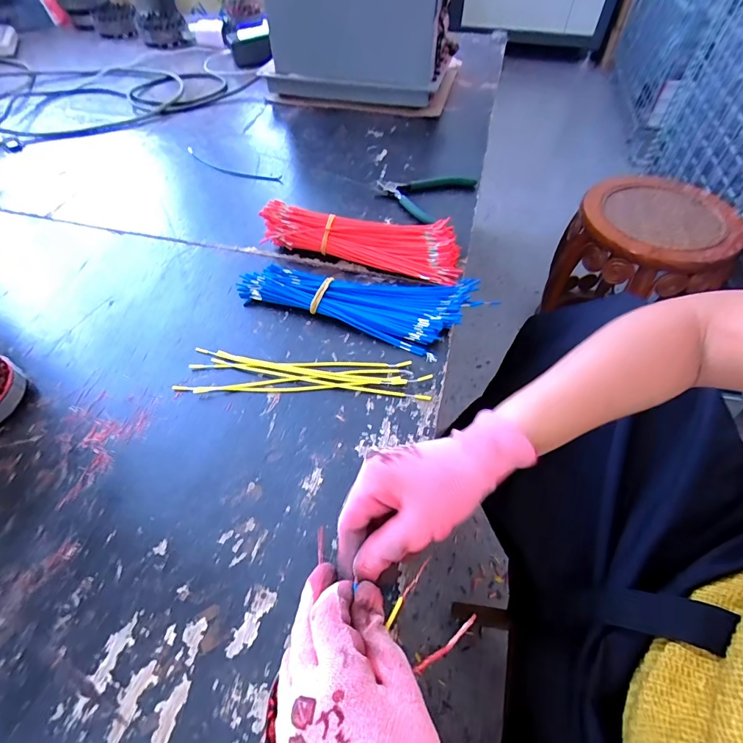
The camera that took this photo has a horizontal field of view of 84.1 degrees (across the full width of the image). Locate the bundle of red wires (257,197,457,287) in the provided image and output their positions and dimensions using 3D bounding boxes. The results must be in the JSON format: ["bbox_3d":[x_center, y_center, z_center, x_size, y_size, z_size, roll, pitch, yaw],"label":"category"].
[{"bbox_3d":[-0.010,-0.170,0.523,0.254,0.042,0.085,15,56,10],"label":"bundle of red wires"}]

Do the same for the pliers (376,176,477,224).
[{"bbox_3d":[0.071,-0.269,0.607,0.121,0.012,0.126,32,60,21],"label":"pliers"}]

